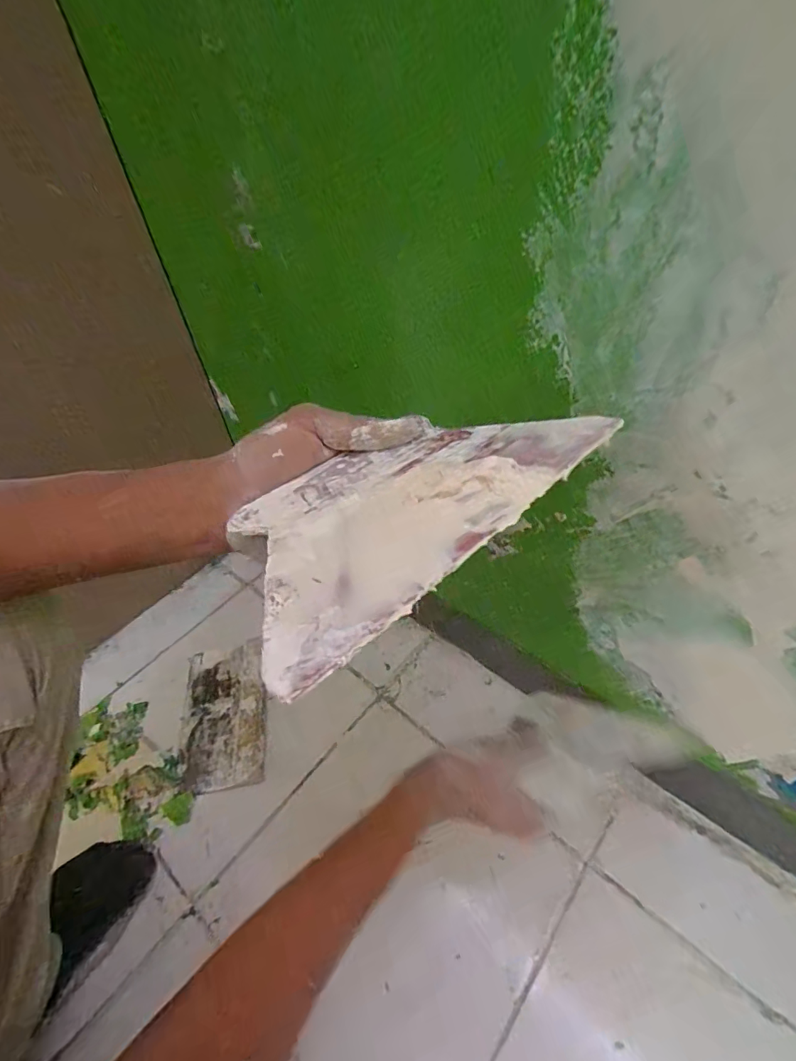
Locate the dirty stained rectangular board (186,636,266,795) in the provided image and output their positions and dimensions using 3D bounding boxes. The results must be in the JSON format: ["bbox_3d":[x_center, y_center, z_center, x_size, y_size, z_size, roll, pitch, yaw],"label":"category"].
[{"bbox_3d":[-0.231,0.245,0.637,0.106,0.008,0.191,-17,47,-2],"label":"dirty stained rectangular board"}]

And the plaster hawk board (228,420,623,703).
[{"bbox_3d":[-0.001,-0.020,0.242,0.204,0.010,0.122,-36,41,-28],"label":"plaster hawk board"}]

